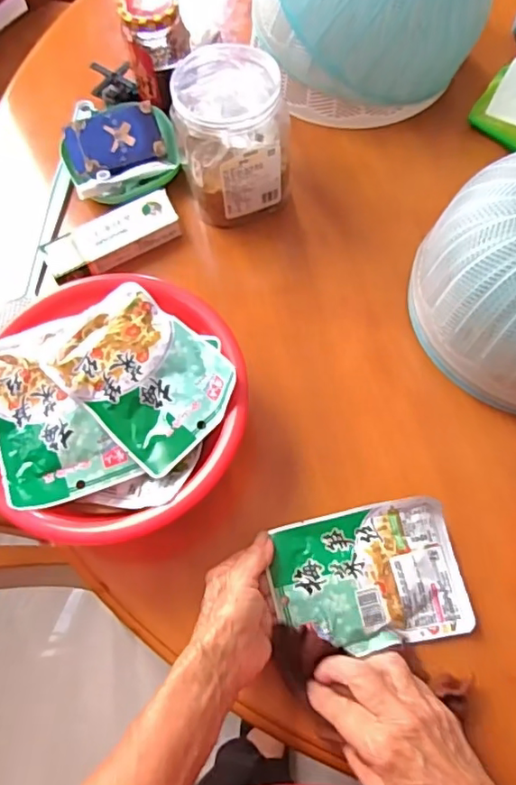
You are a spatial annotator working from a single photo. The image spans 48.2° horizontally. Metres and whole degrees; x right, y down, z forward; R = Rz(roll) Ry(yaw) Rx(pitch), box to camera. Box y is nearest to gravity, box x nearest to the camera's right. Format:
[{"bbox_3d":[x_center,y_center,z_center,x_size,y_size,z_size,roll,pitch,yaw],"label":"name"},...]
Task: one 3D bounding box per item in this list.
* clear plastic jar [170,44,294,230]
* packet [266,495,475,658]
[{"bbox_3d":[-0.027,-0.261,0.593,0.105,0.120,0.125,-12,67,-3],"label":"clear plastic jar"},{"bbox_3d":[0.088,0.148,0.466,0.148,0.017,0.107,-10,67,-2],"label":"packet"}]

